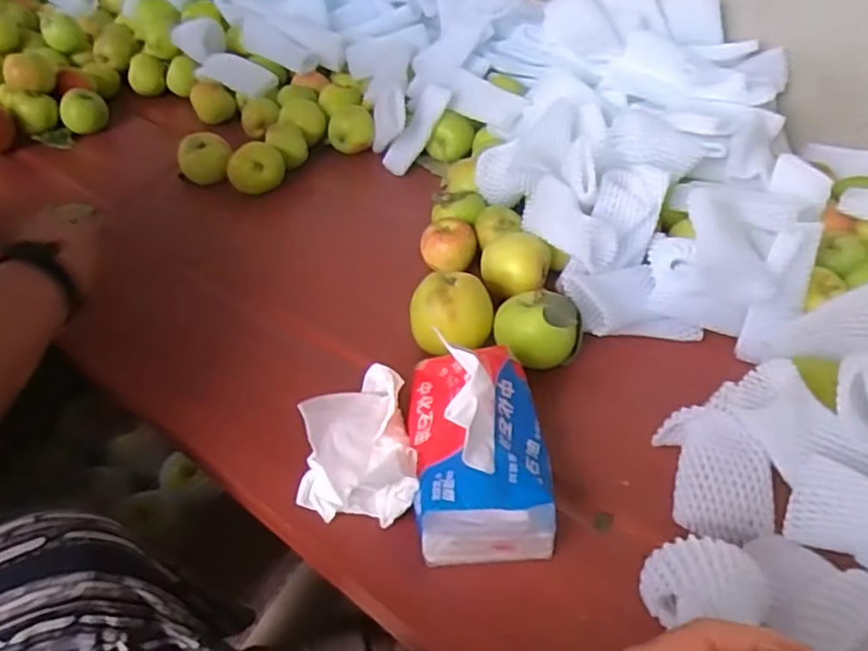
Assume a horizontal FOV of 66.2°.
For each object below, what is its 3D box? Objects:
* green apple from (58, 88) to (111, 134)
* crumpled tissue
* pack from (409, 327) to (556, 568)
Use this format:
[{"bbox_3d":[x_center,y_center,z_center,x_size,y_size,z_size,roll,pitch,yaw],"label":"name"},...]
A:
[{"bbox_3d":[-0.497,-0.304,0.950,0.060,0.048,0.061,-18,46,-20],"label":"green apple"},{"bbox_3d":[-0.058,0.088,0.489,0.085,0.052,0.109,-4,43,-6],"label":"crumpled tissue"},{"bbox_3d":[0.030,0.073,0.467,0.098,0.091,0.149,-2,43,-4],"label":"pack"}]

